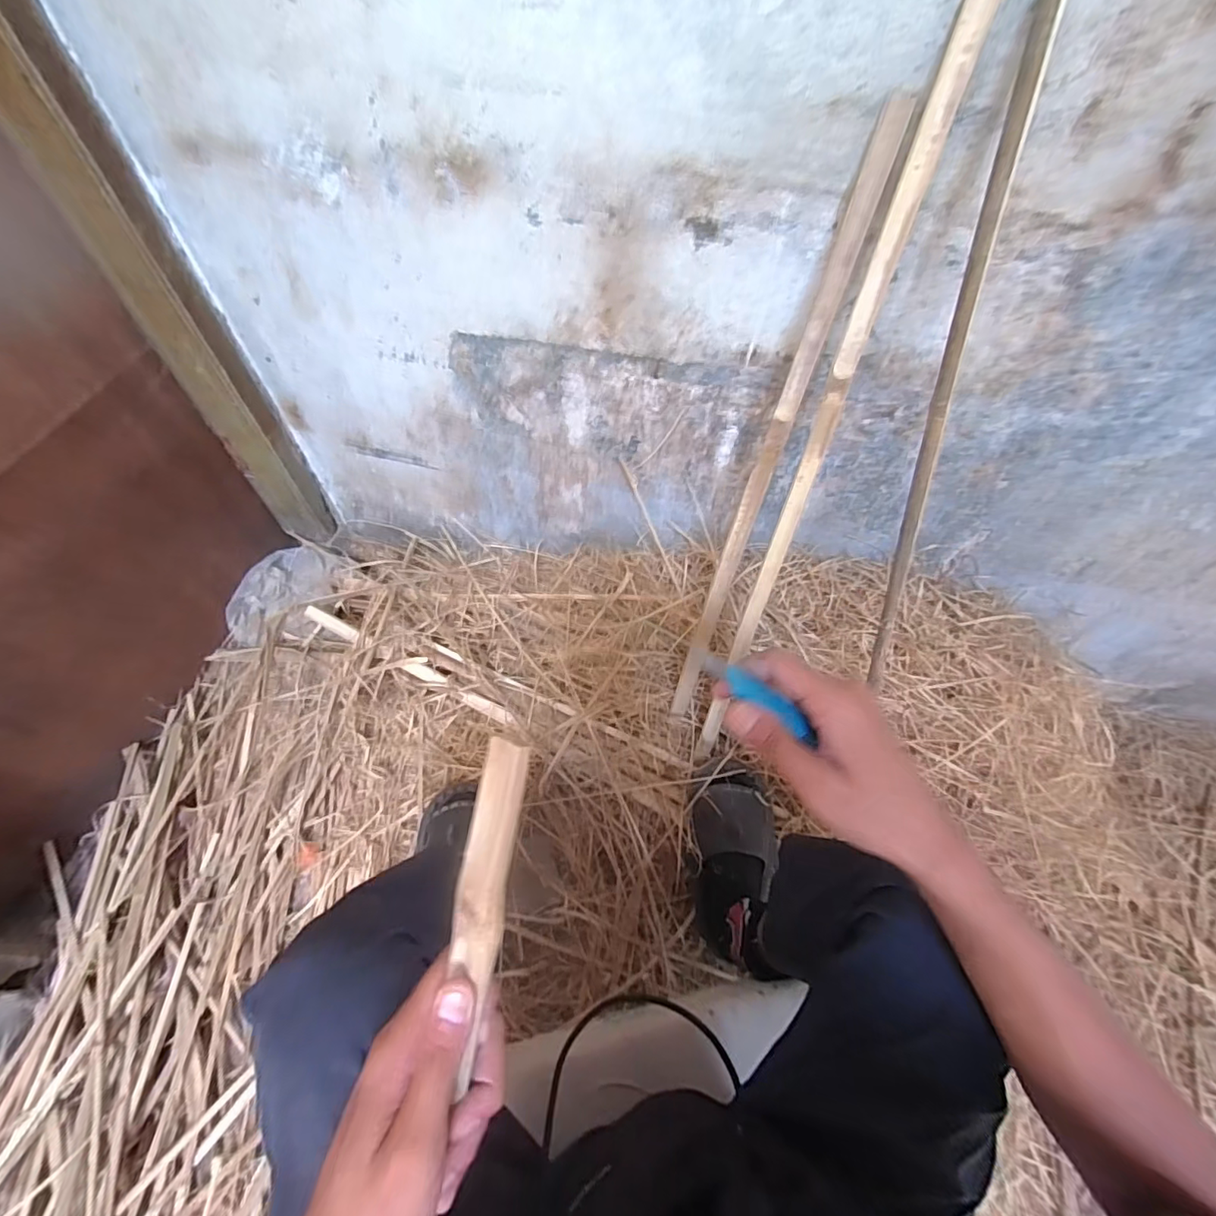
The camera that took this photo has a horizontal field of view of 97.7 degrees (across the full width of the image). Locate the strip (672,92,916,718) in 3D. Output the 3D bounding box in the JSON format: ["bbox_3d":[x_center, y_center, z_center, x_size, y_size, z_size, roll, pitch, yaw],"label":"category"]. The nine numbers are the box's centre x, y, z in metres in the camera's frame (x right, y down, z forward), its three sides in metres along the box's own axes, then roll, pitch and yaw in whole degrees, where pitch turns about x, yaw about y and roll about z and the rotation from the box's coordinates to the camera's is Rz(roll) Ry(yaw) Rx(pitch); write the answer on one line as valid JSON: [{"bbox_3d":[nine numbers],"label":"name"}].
[{"bbox_3d":[0.191,-0.141,0.702,0.030,0.785,0.023,21,36,12],"label":"strip"}]

